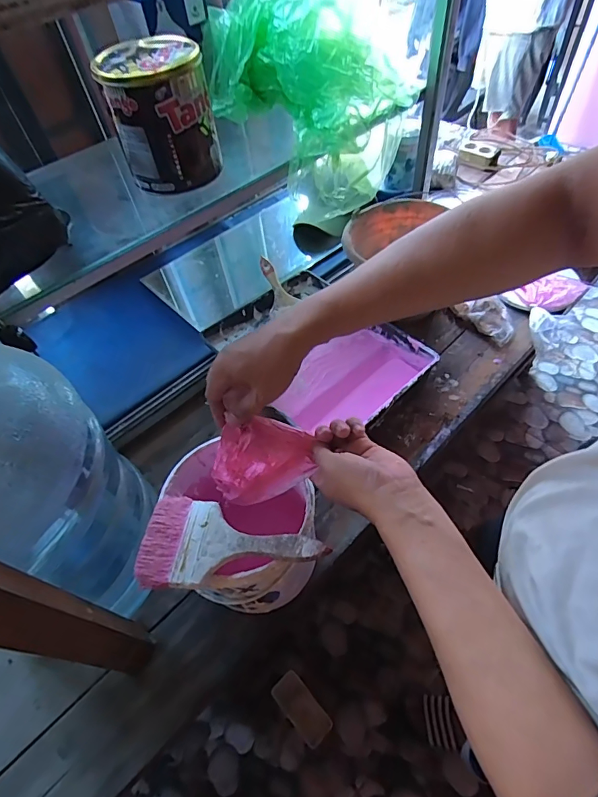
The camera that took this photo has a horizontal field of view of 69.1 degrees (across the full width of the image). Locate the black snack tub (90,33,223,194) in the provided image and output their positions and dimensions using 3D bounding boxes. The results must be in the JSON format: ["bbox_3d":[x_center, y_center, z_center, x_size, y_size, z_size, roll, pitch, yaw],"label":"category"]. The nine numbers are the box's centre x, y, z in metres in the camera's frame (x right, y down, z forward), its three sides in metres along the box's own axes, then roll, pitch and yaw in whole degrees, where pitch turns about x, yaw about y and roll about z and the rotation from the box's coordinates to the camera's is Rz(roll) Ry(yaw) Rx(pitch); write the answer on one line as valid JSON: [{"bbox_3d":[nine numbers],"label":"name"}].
[{"bbox_3d":[-0.199,-0.422,0.651,0.145,0.150,0.154,-13,55,-4],"label":"black snack tub"}]

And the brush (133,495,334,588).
[{"bbox_3d":[-0.071,0.154,0.459,0.192,0.013,0.095,3,55,8],"label":"brush"}]

